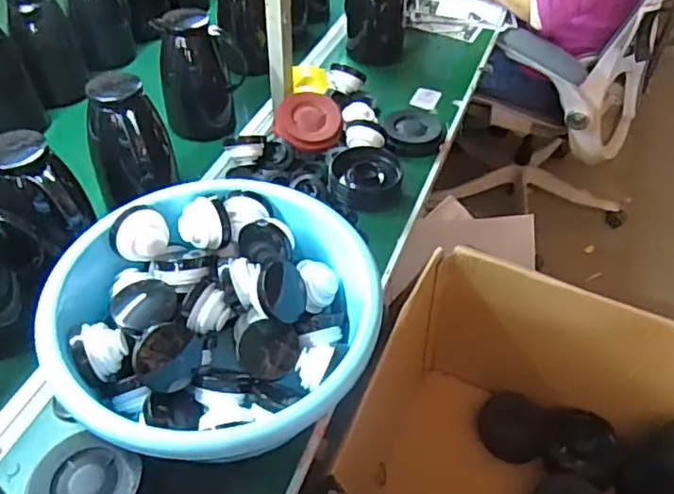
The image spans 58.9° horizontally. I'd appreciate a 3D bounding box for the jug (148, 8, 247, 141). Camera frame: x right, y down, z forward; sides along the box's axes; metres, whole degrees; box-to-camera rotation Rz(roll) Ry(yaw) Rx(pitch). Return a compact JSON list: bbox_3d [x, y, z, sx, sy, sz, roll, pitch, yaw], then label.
[{"bbox_3d":[-0.223,-0.276,0.999,0.105,0.211,0.106,16,48,14],"label":"jug"}]

